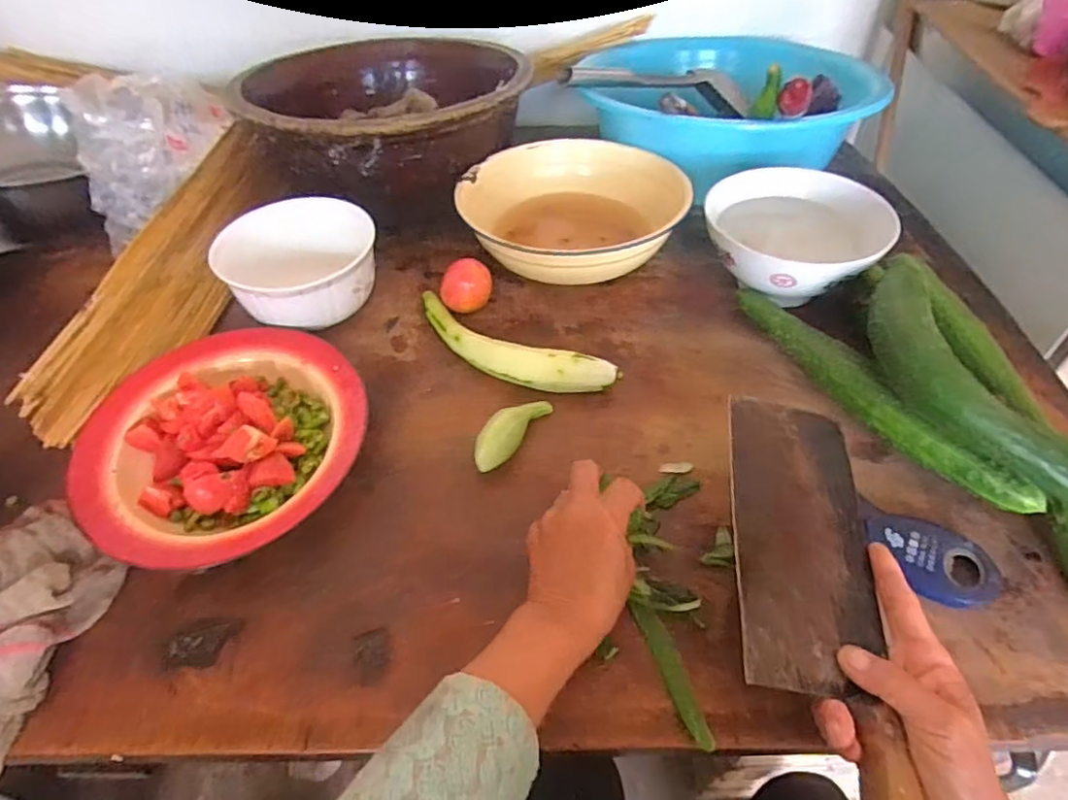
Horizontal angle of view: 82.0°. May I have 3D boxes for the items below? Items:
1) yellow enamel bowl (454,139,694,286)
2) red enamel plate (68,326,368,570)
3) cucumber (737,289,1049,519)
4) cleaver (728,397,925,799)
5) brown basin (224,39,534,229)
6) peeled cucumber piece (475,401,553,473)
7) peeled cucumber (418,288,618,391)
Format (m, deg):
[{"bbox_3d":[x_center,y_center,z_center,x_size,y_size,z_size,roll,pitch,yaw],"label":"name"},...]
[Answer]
[{"bbox_3d":[0.054,-0.222,0.711,0.258,0.066,0.205,-17,50,-13],"label":"yellow enamel bowl"},{"bbox_3d":[-0.265,0.027,0.533,0.224,0.049,0.218,-1,49,1],"label":"red enamel plate"},{"bbox_3d":[0.280,-0.015,0.523,0.039,0.035,0.290,-26,53,-19],"label":"cucumber"},{"bbox_3d":[0.175,0.132,0.377,0.099,0.022,0.316,1,52,3],"label":"cleaver"},{"bbox_3d":[-0.183,-0.333,0.753,0.283,0.122,0.279,-1,49,1],"label":"brown basin"},{"bbox_3d":[-0.020,0.024,0.534,0.028,0.025,0.088,28,55,24],"label":"peeled cucumber piece"},{"bbox_3d":[-0.028,-0.052,0.588,0.216,0.033,0.059,21,53,19],"label":"peeled cucumber"}]

